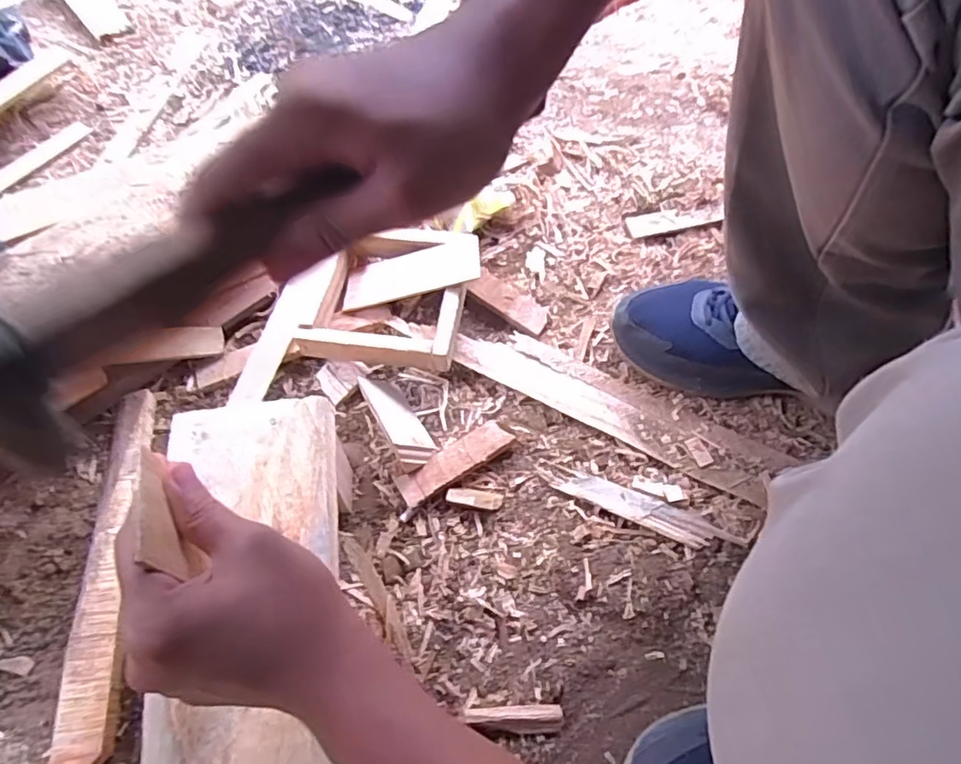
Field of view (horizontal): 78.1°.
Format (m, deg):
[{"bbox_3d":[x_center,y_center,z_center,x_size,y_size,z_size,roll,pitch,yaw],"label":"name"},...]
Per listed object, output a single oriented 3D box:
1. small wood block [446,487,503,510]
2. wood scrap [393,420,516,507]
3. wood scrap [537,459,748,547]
[{"bbox_3d":[-0.005,0.104,0.529,0.049,0.010,0.016,4,65,8],"label":"small wood block"},{"bbox_3d":[-0.024,0.072,0.542,0.110,0.017,0.034,-33,66,-9],"label":"wood scrap"},{"bbox_3d":[0.136,0.108,0.522,0.172,0.015,0.025,20,69,15],"label":"wood scrap"}]

